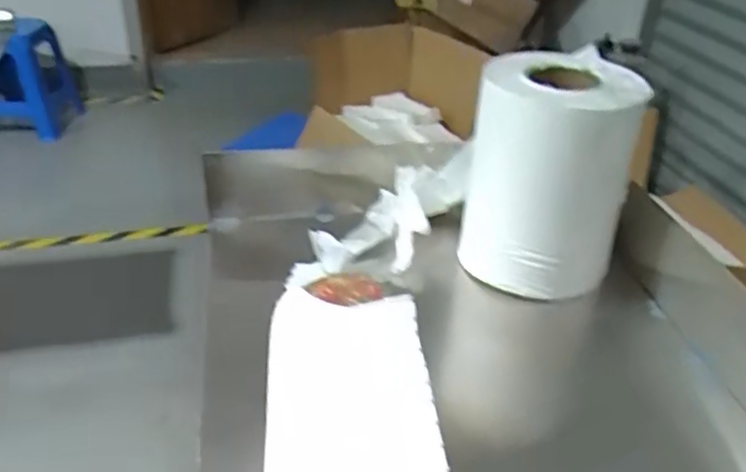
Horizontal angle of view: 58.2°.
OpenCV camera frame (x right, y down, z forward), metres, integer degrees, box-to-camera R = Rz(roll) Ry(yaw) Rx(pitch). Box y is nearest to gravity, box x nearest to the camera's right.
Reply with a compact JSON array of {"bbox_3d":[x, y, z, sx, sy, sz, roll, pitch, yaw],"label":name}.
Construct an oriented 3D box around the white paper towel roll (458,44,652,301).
[{"bbox_3d":[0.200,-0.073,0.769,0.172,0.236,0.172,2,33,-1],"label":"white paper towel roll"}]

